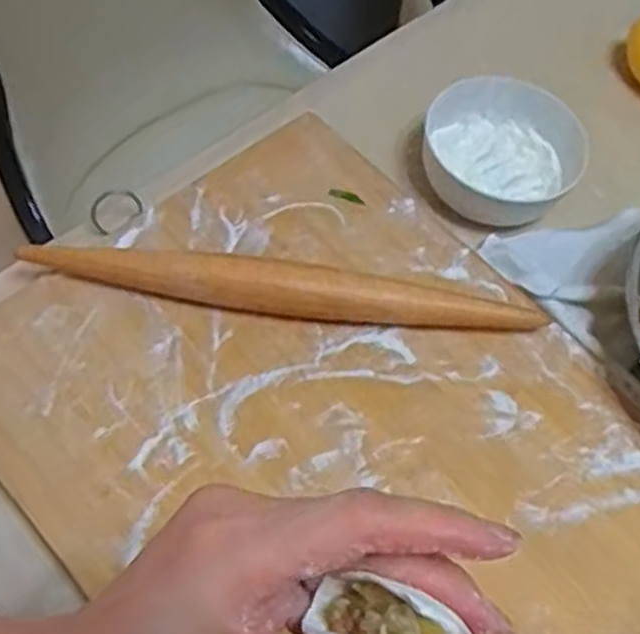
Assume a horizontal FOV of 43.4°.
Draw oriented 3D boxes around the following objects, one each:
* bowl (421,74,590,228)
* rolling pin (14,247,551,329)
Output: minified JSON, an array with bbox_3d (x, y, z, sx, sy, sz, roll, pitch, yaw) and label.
[{"bbox_3d":[0.128,-0.116,0.564,0.104,0.052,0.098,2,61,-3],"label":"bowl"},{"bbox_3d":[-0.021,-0.015,0.487,0.305,0.032,0.025,6,61,-1],"label":"rolling pin"}]

